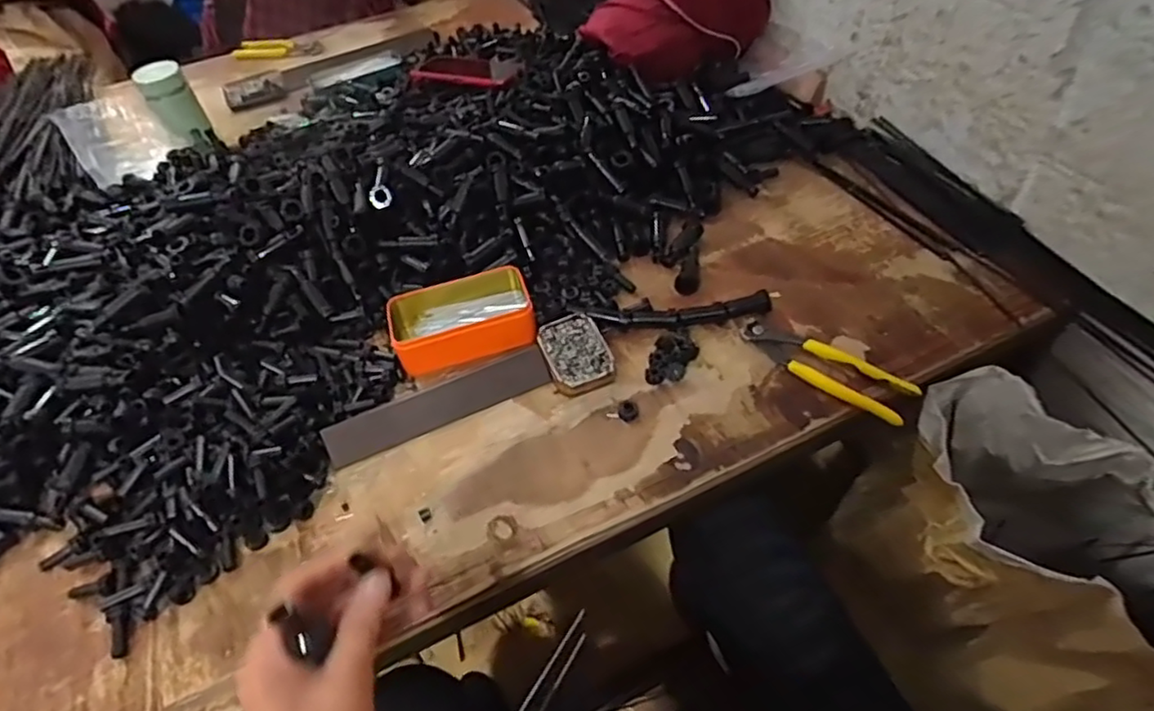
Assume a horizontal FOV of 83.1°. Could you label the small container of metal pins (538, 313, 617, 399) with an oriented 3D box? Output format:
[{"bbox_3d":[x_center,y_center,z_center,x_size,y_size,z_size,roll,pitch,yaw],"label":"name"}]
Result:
[{"bbox_3d":[-0.002,-0.002,0.660,0.062,0.021,0.090,-16,50,-8],"label":"small container of metal pins"}]

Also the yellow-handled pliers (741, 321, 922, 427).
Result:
[{"bbox_3d":[0.237,0.007,0.622,0.165,0.016,0.045,33,59,29],"label":"yellow-handled pliers"}]

